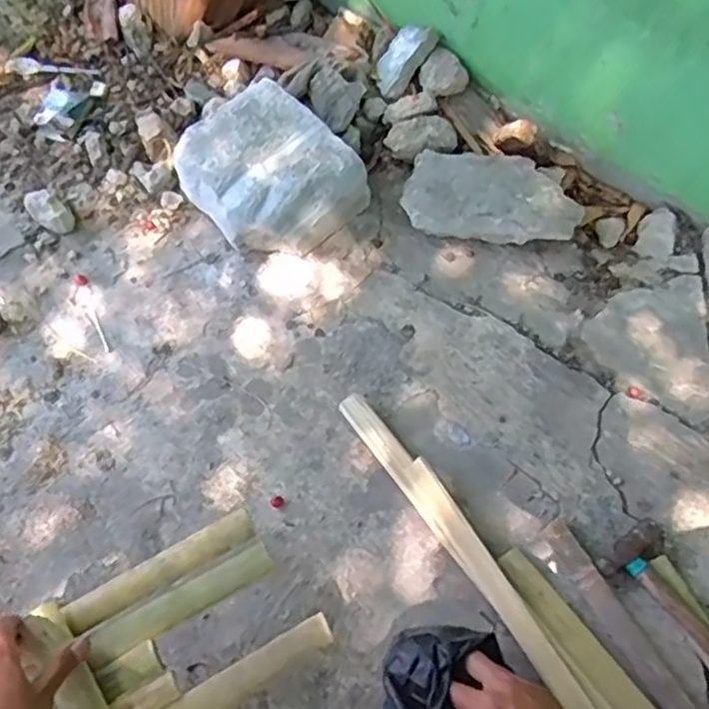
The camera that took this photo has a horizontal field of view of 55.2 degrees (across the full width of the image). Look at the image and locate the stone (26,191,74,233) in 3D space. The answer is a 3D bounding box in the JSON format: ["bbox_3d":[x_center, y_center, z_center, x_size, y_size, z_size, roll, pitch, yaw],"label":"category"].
[{"bbox_3d":[-0.443,-0.207,0.983,0.078,0.056,0.040,34,67,21],"label":"stone"}]

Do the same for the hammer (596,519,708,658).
[{"bbox_3d":[0.373,0.290,0.665,0.075,0.026,0.280,-34,63,-17],"label":"hammer"}]

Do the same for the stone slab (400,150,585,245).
[{"bbox_3d":[0.191,-0.217,0.951,0.238,0.067,0.126,9,61,9],"label":"stone slab"}]

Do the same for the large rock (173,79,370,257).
[{"bbox_3d":[-0.121,-0.248,0.964,0.191,0.115,0.239,-39,66,-17],"label":"large rock"}]

